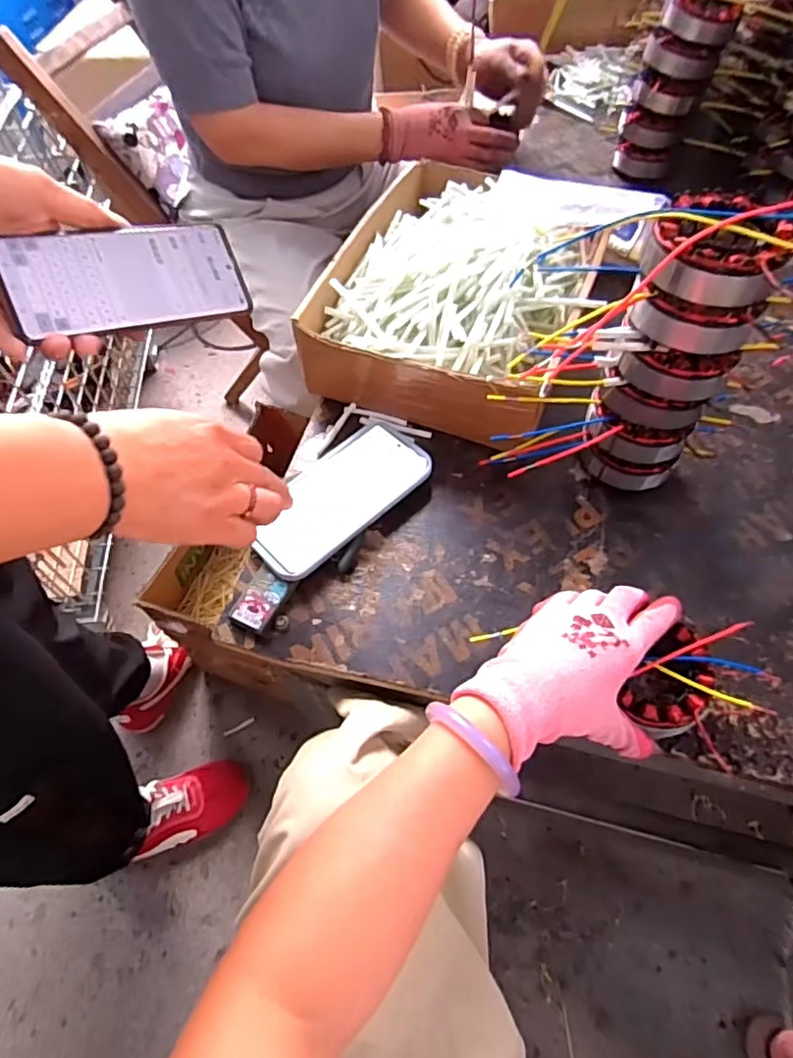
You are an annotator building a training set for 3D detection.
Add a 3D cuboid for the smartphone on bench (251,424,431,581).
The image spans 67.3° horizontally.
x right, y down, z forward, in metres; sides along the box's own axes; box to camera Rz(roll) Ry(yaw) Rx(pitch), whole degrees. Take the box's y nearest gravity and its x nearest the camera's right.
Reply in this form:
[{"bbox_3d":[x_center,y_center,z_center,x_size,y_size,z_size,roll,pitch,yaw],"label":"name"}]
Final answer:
[{"bbox_3d":[-0.051,-0.029,0.527,0.170,0.012,0.084,-41,64,-18],"label":"smartphone on bench"}]

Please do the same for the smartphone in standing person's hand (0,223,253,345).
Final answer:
[{"bbox_3d":[-0.190,-0.182,0.429,0.159,0.005,0.075,-22,89,-31],"label":"smartphone in standing person's hand"}]

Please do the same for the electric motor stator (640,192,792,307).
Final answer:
[{"bbox_3d":[0.204,-0.179,0.382,0.085,0.042,0.080,19,61,14],"label":"electric motor stator"}]

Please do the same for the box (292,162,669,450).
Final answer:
[{"bbox_3d":[0.073,-0.247,0.616,0.247,0.096,0.310,19,61,15],"label":"box"}]

